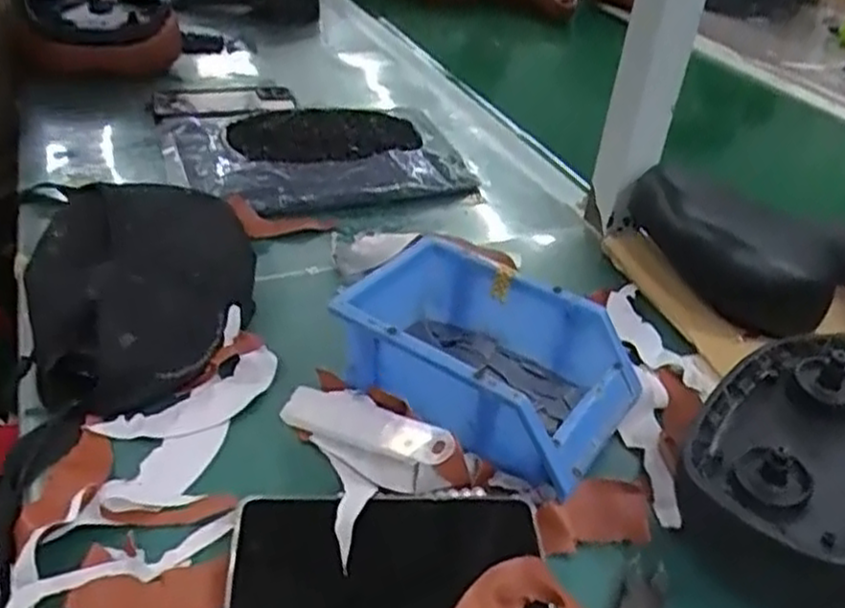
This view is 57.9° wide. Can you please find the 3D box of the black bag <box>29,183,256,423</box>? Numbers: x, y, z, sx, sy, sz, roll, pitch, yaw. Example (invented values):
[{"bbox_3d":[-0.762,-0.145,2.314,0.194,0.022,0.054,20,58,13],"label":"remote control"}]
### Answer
[{"bbox_3d":[-0.205,-0.029,0.567,0.153,0.054,0.274,-6,38,-17],"label":"black bag"}]

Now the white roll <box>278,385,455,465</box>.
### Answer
[{"bbox_3d":[-0.032,0.073,0.463,0.127,0.017,0.030,10,31,38],"label":"white roll"}]

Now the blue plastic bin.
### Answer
[{"bbox_3d":[0.041,0.037,0.495,0.177,0.071,0.121,25,40,25],"label":"blue plastic bin"}]

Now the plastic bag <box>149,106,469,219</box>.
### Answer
[{"bbox_3d":[-0.109,-0.166,0.790,0.281,0.029,0.225,-9,38,-20],"label":"plastic bag"}]

